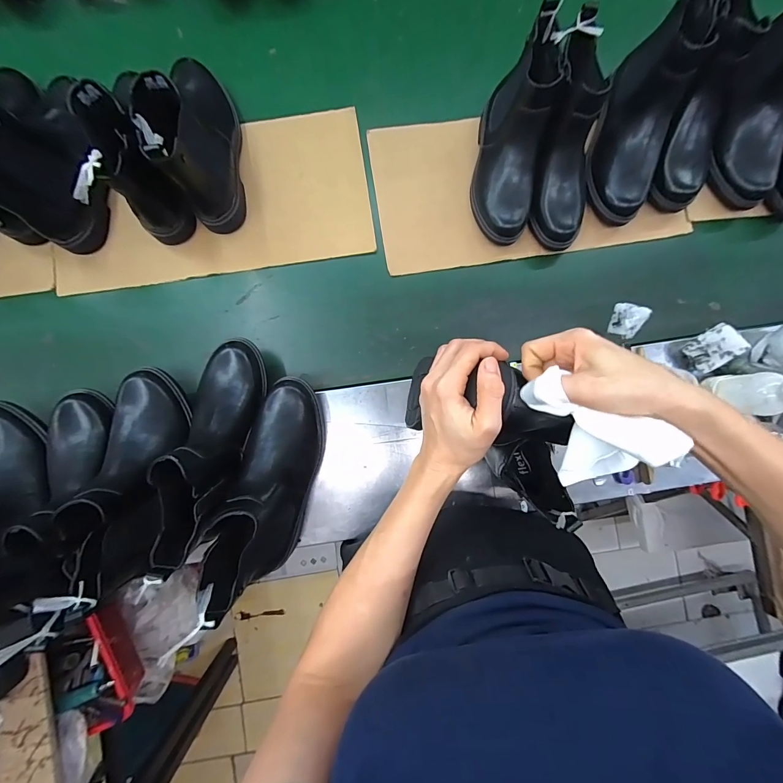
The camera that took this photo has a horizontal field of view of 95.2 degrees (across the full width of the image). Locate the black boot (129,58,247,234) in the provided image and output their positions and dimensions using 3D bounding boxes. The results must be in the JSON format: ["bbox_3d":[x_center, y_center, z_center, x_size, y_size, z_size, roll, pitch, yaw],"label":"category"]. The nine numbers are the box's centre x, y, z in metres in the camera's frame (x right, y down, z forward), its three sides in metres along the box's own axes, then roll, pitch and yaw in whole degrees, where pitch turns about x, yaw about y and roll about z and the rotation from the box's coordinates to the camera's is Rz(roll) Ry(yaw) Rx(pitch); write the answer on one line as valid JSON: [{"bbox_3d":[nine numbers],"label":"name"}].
[{"bbox_3d":[-0.288,-0.397,0.508,0.103,0.181,0.259,-18,88,-2],"label":"black boot"}]

